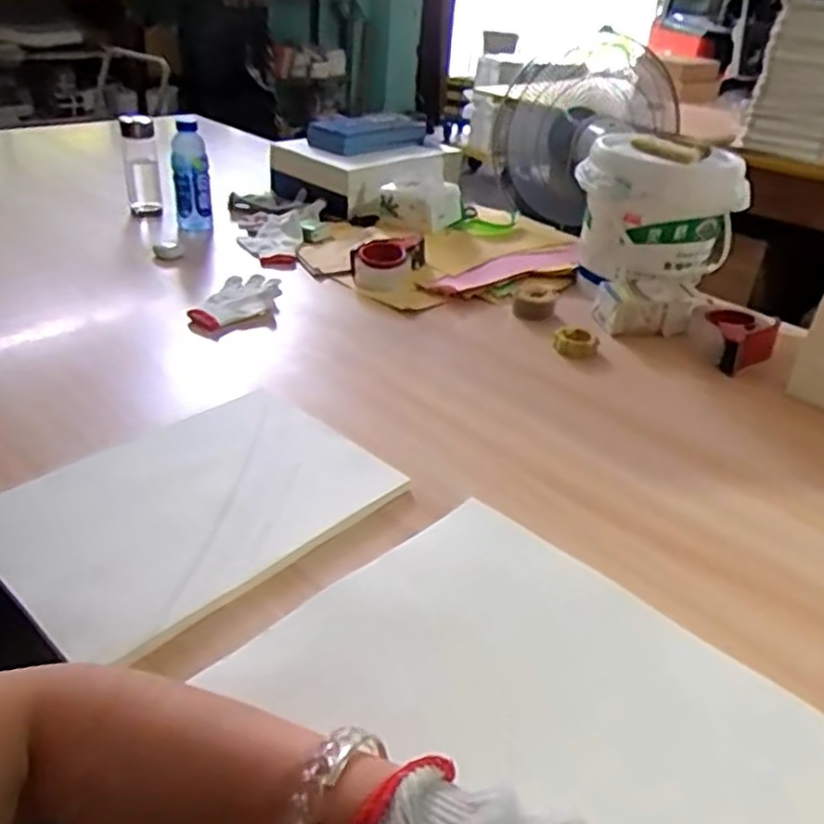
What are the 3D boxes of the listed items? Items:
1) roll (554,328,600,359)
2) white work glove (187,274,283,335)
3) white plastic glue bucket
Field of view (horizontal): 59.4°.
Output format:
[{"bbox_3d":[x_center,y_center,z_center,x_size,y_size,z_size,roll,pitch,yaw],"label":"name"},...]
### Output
[{"bbox_3d":[0.253,-0.106,1.114,0.065,0.026,0.065,3,34,-2],"label":"roll"},{"bbox_3d":[-0.276,-0.174,1.171,0.112,0.034,0.194,14,35,14],"label":"white work glove"},{"bbox_3d":[0.424,-0.355,1.264,0.277,0.201,0.224,15,34,15],"label":"white plastic glue bucket"}]

